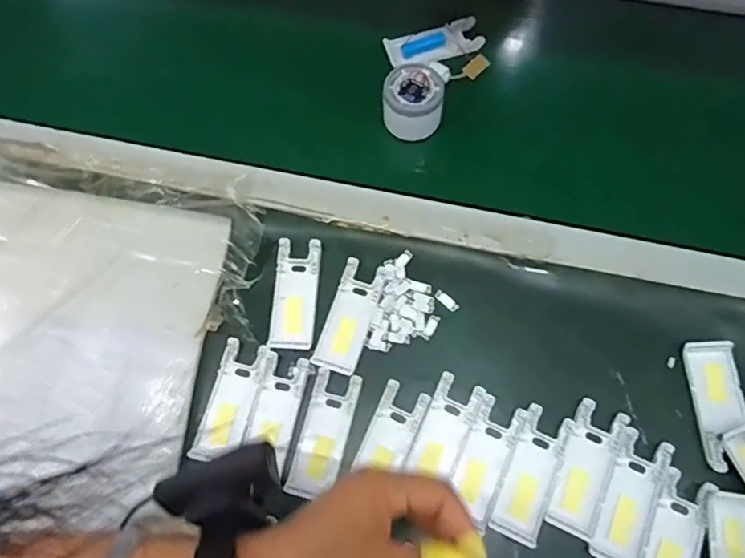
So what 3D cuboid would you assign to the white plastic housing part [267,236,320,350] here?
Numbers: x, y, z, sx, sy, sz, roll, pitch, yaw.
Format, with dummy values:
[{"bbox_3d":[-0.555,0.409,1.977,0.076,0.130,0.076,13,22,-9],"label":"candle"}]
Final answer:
[{"bbox_3d":[-0.072,0.013,0.496,0.039,0.008,0.103,2,70,3],"label":"white plastic housing part"}]

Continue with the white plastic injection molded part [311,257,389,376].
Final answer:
[{"bbox_3d":[-0.019,0.034,0.488,0.040,0.006,0.104,18,72,8],"label":"white plastic injection molded part"}]

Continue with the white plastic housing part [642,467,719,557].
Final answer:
[{"bbox_3d":[0.235,0.205,0.416,0.039,0.006,0.104,21,72,9],"label":"white plastic housing part"}]

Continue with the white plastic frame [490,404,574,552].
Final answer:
[{"bbox_3d":[0.132,0.161,0.440,0.040,0.007,0.104,24,73,10],"label":"white plastic frame"}]

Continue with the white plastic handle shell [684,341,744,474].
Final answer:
[{"bbox_3d":[0.293,0.105,0.450,0.038,0.011,0.105,0,70,2],"label":"white plastic handle shell"}]

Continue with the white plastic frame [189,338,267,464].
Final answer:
[{"bbox_3d":[-0.124,0.108,0.468,0.039,0.014,0.104,16,71,7],"label":"white plastic frame"}]

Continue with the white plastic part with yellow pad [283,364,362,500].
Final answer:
[{"bbox_3d":[-0.041,0.132,0.456,0.042,0.008,0.103,16,71,7],"label":"white plastic part with yellow pad"}]

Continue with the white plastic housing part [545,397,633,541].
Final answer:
[{"bbox_3d":[0.178,0.156,0.439,0.041,0.006,0.104,21,72,9],"label":"white plastic housing part"}]

